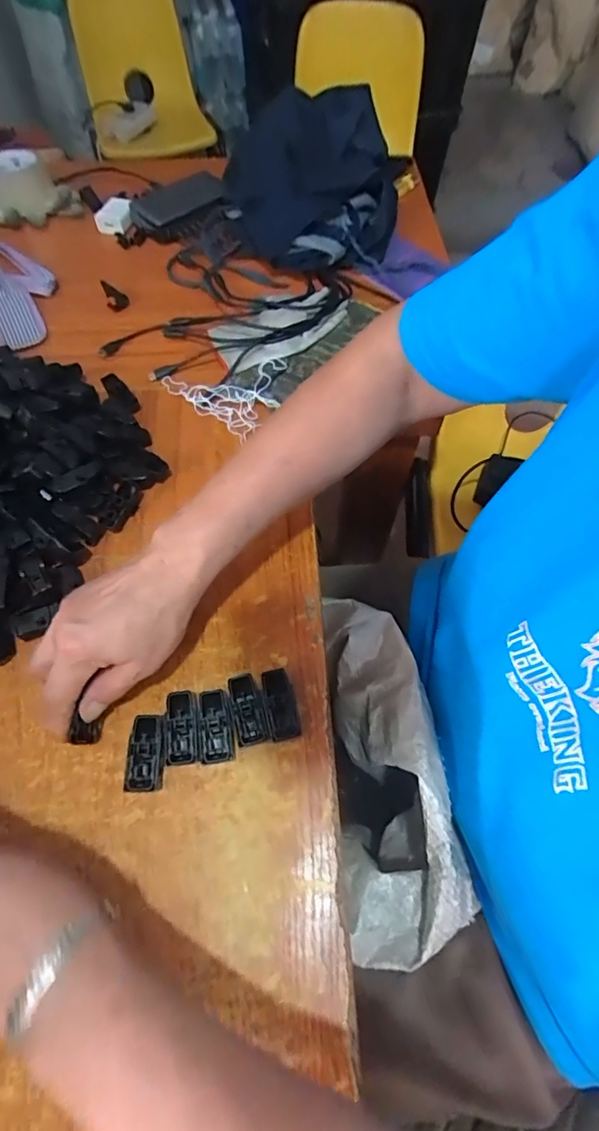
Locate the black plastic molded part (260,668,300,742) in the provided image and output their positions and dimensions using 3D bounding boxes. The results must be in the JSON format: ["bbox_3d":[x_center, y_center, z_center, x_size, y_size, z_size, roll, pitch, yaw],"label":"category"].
[{"bbox_3d":[-0.014,0.103,0.362,0.021,0.019,0.048,-10,62,-6],"label":"black plastic molded part"}]

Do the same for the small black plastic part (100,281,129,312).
[{"bbox_3d":[-0.221,-0.325,0.596,0.026,0.015,0.043,-16,63,-9],"label":"small black plastic part"}]

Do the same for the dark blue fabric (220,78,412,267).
[{"bbox_3d":[0.019,-0.527,0.662,0.233,0.067,0.330,12,62,6],"label":"dark blue fabric"}]

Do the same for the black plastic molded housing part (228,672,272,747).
[{"bbox_3d":[-0.037,0.106,0.360,0.022,0.018,0.049,-13,63,-8],"label":"black plastic molded housing part"}]

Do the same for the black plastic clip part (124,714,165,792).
[{"bbox_3d":[-0.105,0.131,0.345,0.025,0.022,0.049,0,62,-1],"label":"black plastic clip part"}]

